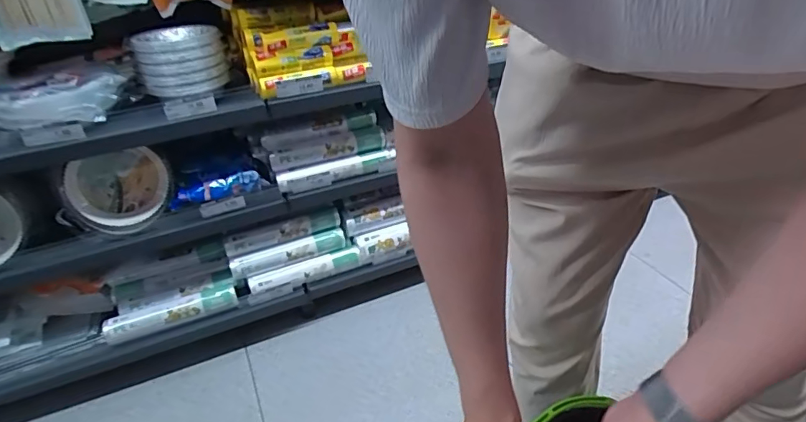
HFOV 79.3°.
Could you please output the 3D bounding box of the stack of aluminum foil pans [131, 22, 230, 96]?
[{"bbox_3d":[-0.499,-0.338,1.098,0.191,0.119,0.193,-16,35,-20],"label":"stack of aluminum foil pans"}]

